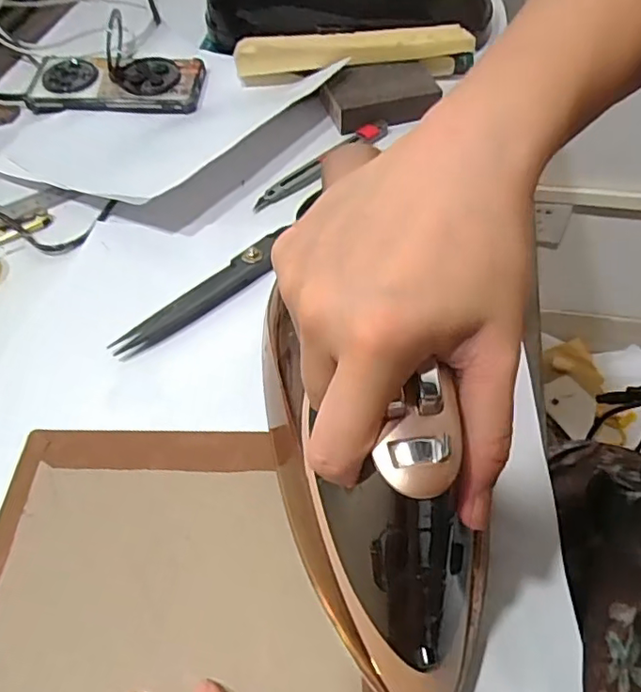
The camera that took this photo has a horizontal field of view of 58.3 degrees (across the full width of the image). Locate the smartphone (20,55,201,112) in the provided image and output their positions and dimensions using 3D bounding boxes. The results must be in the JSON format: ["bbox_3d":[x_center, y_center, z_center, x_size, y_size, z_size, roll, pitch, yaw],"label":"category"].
[{"bbox_3d":[-0.206,-0.269,0.586,0.167,0.014,0.077,0,69,-3],"label":"smartphone"}]

